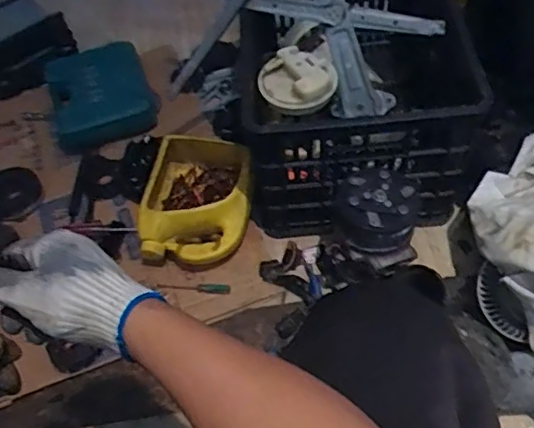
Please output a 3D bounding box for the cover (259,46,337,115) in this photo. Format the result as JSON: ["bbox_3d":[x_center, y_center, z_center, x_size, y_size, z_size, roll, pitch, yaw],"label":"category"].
[{"bbox_3d":[0.046,-0.200,0.862,0.116,0.049,0.092,0,56,5],"label":"cover"}]

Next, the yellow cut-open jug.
[{"bbox_3d":[-0.114,-0.023,0.950,0.171,0.100,0.214,0,56,5],"label":"yellow cut-open jug"}]

